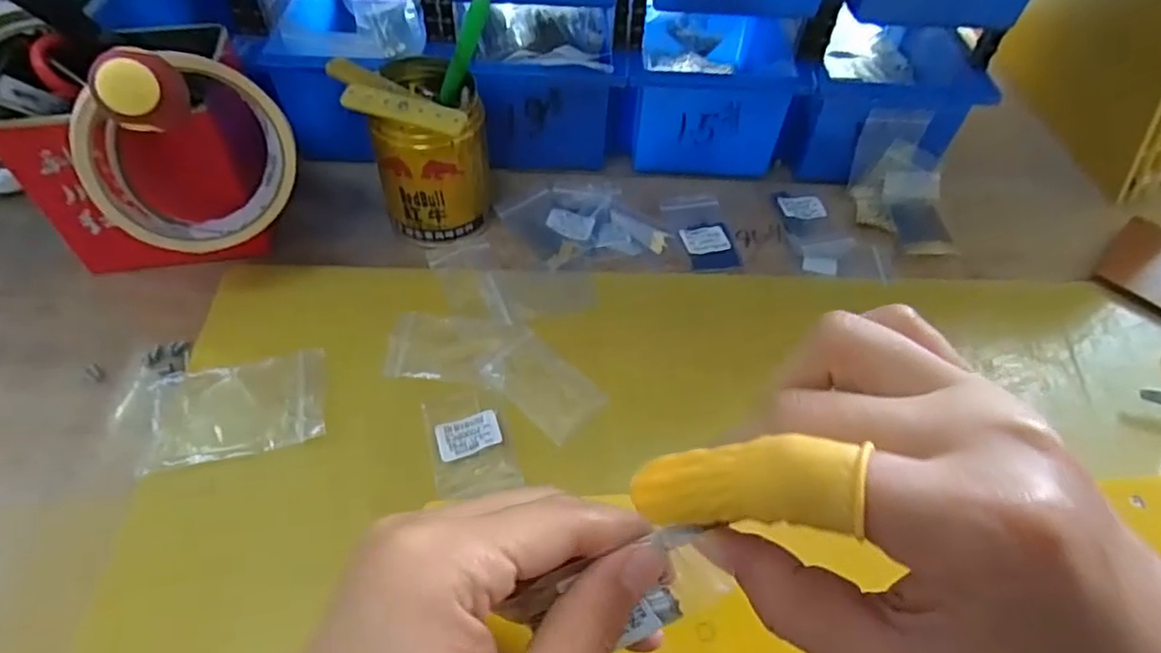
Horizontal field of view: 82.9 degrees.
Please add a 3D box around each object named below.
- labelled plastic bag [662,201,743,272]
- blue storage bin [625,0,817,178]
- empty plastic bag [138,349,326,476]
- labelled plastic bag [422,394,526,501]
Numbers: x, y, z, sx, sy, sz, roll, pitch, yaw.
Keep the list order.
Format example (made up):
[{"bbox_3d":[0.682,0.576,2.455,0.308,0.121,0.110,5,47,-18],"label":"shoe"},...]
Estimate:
[{"bbox_3d":[0.078,-0.060,0.423,0.038,0.004,0.058,-7,53,-9],"label":"labelled plastic bag"},{"bbox_3d":[0.088,-0.186,0.472,0.107,0.076,0.156,3,53,-1],"label":"blue storage bin"},{"bbox_3d":[-0.168,0.040,0.324,0.081,0.004,0.055,-11,51,-7],"label":"empty plastic bag"},{"bbox_3d":[-0.053,0.056,0.316,0.038,0.005,0.055,-11,54,-12],"label":"labelled plastic bag"}]

